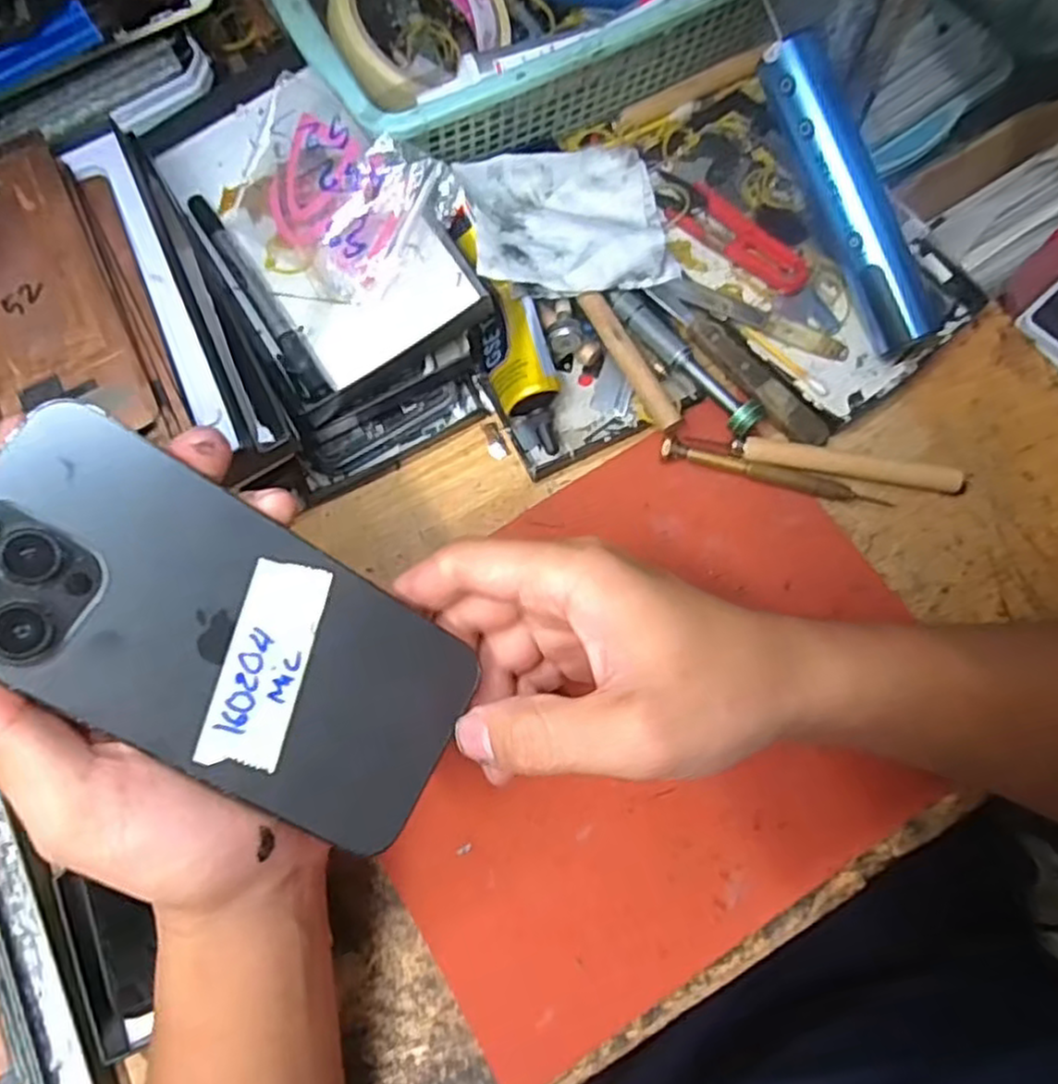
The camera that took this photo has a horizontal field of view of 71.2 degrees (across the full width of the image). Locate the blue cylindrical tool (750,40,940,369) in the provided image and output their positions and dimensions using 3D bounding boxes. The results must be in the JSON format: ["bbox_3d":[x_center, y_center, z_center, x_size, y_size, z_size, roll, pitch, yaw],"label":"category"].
[{"bbox_3d":[0.153,-0.164,0.353,0.030,0.021,0.151,-25,93,-7],"label":"blue cylindrical tool"}]

